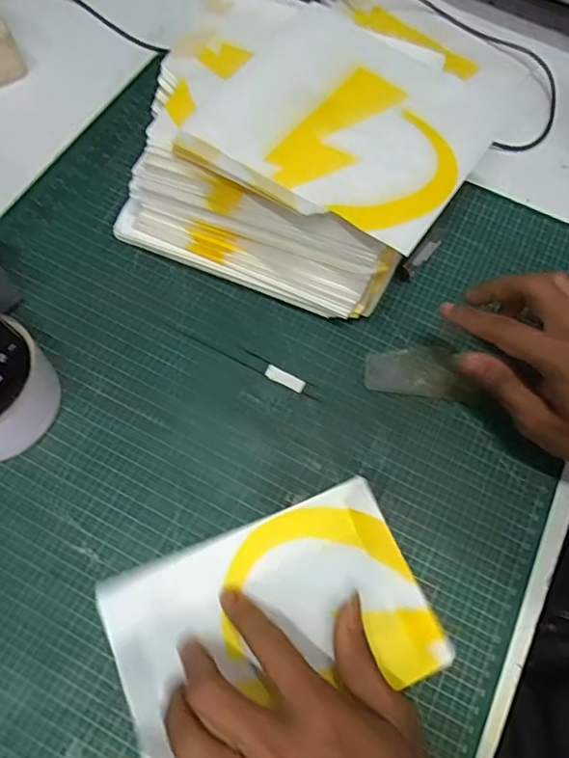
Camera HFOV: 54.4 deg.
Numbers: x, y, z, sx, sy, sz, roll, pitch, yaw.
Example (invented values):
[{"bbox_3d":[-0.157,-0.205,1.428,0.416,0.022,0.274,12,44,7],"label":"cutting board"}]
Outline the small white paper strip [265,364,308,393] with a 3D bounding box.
[{"bbox_3d":[0.001,-0.001,0.386,0.029,0.004,0.010,27,67,9],"label":"small white paper strip"}]

